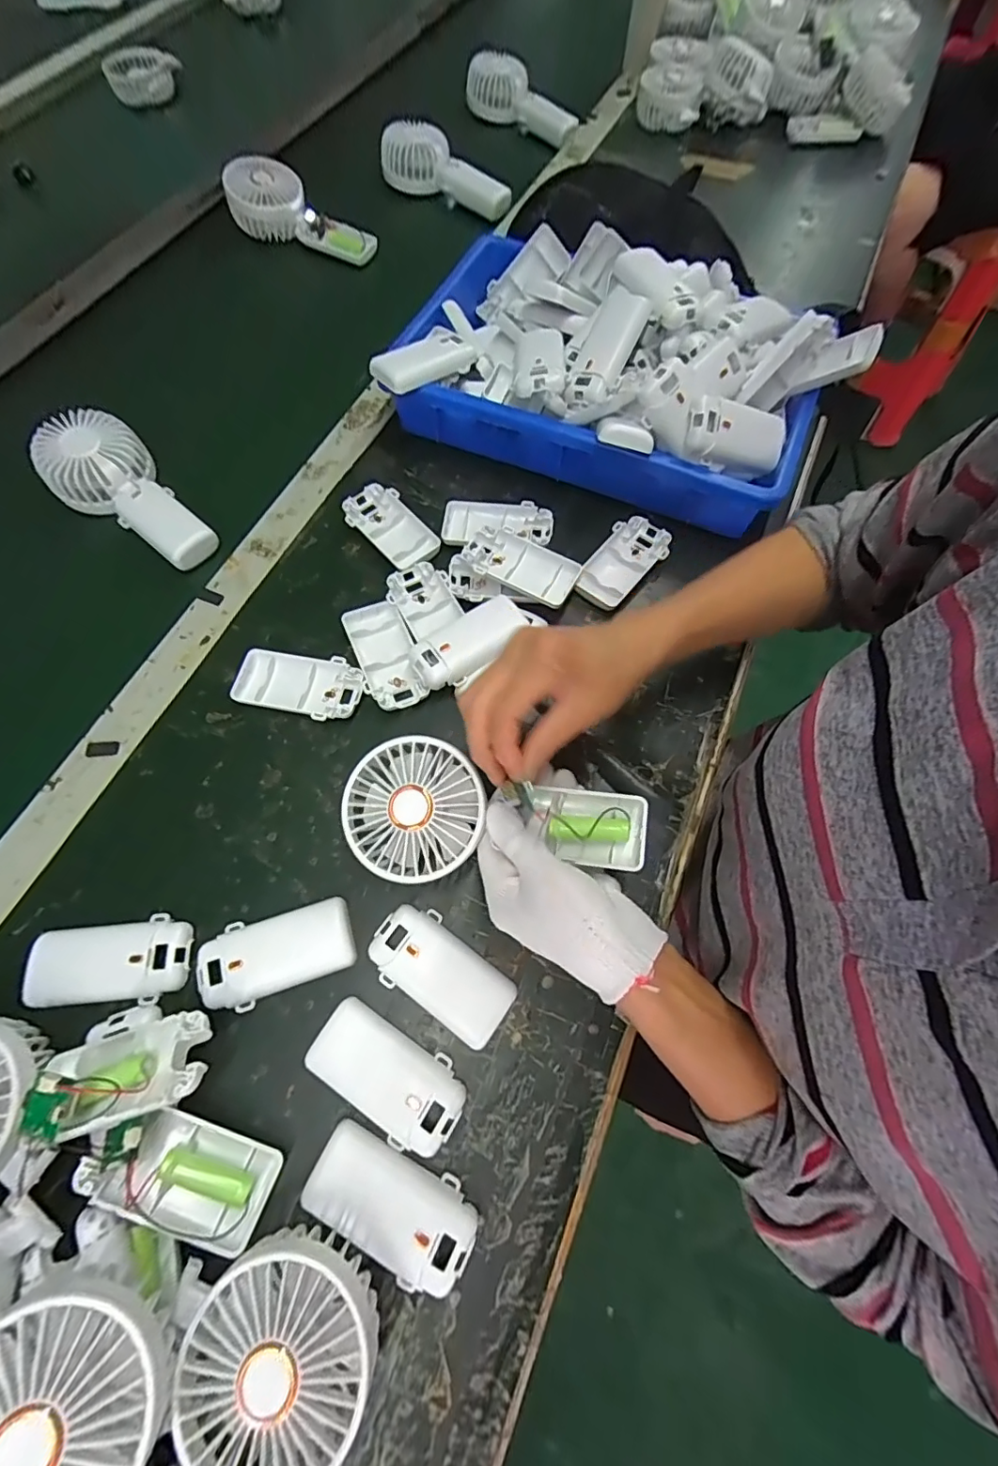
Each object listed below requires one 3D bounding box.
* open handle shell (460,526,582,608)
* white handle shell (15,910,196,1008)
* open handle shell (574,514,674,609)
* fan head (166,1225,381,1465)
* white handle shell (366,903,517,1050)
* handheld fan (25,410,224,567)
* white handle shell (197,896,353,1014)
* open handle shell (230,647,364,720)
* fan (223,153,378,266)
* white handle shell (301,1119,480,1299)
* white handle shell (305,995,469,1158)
[{"bbox_3d":[0.017,-0.135,0.438,0.095,0.021,0.047,27,71,11],"label":"open handle shell"},{"bbox_3d":[-0.247,0.143,0.334,0.101,0.013,0.050,-1,68,0],"label":"white handle shell"},{"bbox_3d":[0.107,-0.148,0.454,0.047,0.011,0.093,37,73,14],"label":"open handle shell"},{"bbox_3d":[-0.101,0.295,0.255,0.081,0.047,0.083,0,68,1],"label":"fan head"},{"bbox_3d":[-0.037,0.151,0.334,0.093,0.017,0.047,33,72,13],"label":"white handle shell"},{"bbox_3d":[-0.336,-0.209,0.477,0.085,0.069,0.174,-39,72,-14],"label":"handheld fan"},{"bbox_3d":[-0.141,0.140,0.336,0.092,0.014,0.047,-16,68,-6],"label":"white handle shell"},{"bbox_3d":[-0.152,-0.036,0.406,0.096,0.013,0.048,13,68,6],"label":"open handle shell"},{"bbox_3d":[-0.240,-0.636,0.655,0.193,0.043,0.067,24,69,-4],"label":"fan"},{"bbox_3d":[-0.059,0.260,0.292,0.092,0.014,0.045,25,70,11],"label":"white handle shell"},{"bbox_3d":[-0.067,0.202,0.312,0.093,0.011,0.047,28,71,11],"label":"white handle shell"}]

